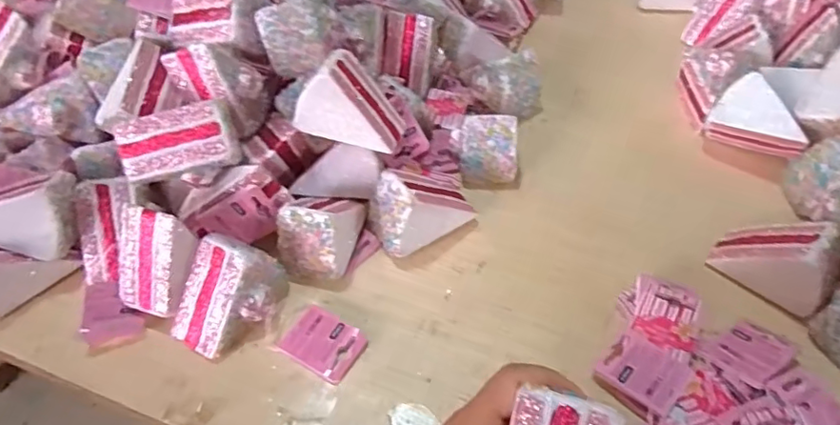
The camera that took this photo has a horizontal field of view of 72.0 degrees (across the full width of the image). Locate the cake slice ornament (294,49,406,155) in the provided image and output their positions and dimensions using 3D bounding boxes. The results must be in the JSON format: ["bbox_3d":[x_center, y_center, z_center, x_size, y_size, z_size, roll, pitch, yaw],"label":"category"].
[{"bbox_3d":[-0.057,-0.093,0.481,0.081,0.065,0.056,10,50,10],"label":"cake slice ornament"}]

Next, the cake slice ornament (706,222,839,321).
[{"bbox_3d":[0.288,0.034,0.460,0.052,0.056,0.086,-30,55,-23],"label":"cake slice ornament"}]

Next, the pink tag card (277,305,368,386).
[{"bbox_3d":[-0.075,0.101,0.452,0.058,0.008,0.044,25,54,21],"label":"pink tag card"}]

